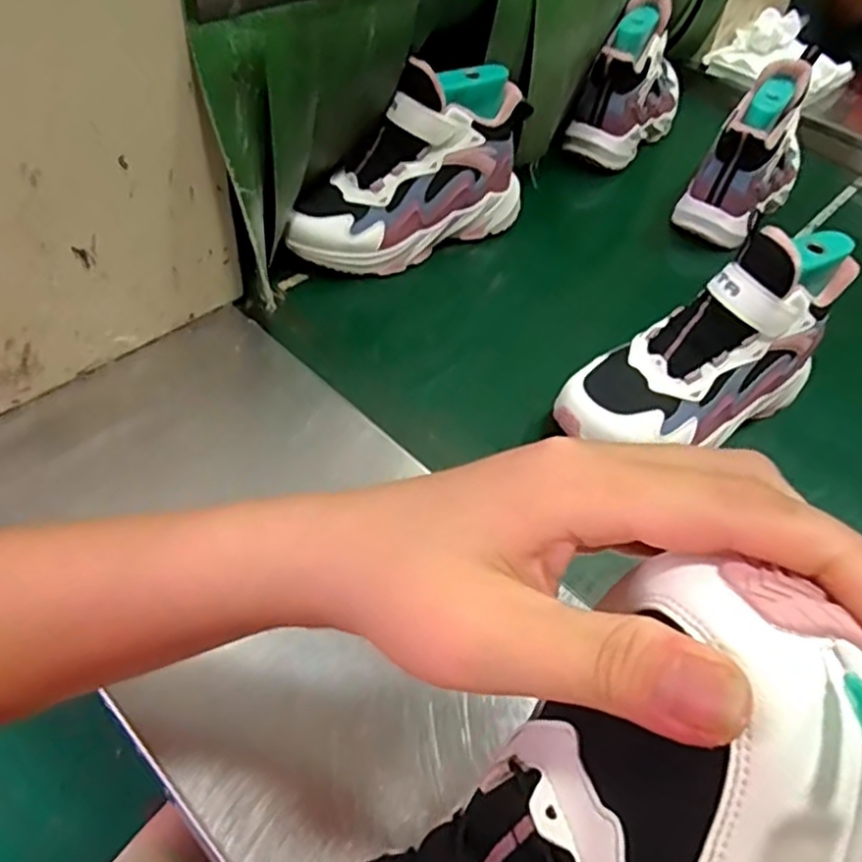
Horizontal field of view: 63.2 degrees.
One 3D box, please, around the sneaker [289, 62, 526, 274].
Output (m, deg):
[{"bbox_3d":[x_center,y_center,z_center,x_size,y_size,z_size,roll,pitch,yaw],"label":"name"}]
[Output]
[{"bbox_3d":[-0.017,-0.244,0.647,0.237,0.150,0.078,-28,53,-31],"label":"sneaker"}]

